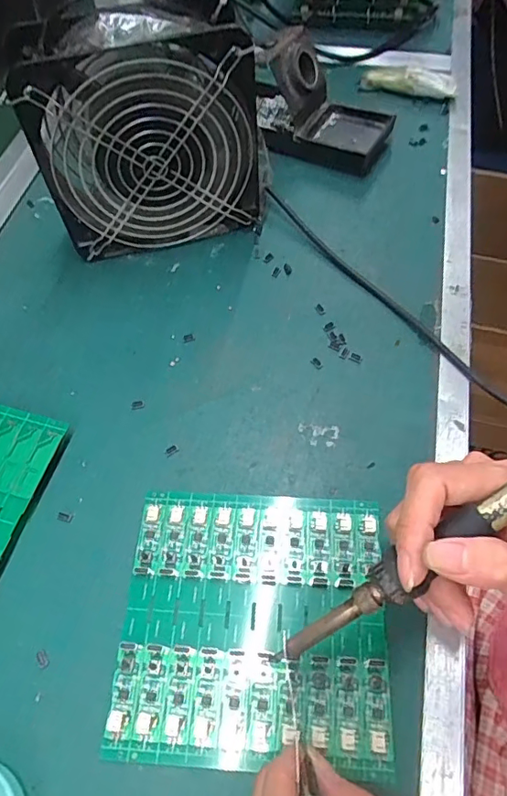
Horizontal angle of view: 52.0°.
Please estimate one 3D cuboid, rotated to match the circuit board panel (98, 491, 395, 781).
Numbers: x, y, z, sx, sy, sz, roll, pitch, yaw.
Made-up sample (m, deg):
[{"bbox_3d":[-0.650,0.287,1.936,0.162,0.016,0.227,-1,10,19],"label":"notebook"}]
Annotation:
[{"bbox_3d":[0.000,0.117,0.280,0.137,0.004,0.131,2,59,3],"label":"circuit board panel"}]

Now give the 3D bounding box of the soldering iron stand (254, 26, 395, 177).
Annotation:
[{"bbox_3d":[0.057,-0.262,0.455,0.125,0.076,0.076,22,62,14],"label":"soldering iron stand"}]

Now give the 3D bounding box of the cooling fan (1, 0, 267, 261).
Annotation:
[{"bbox_3d":[-0.073,-0.186,0.372,0.149,0.158,0.056,-13,60,-6],"label":"cooling fan"}]

